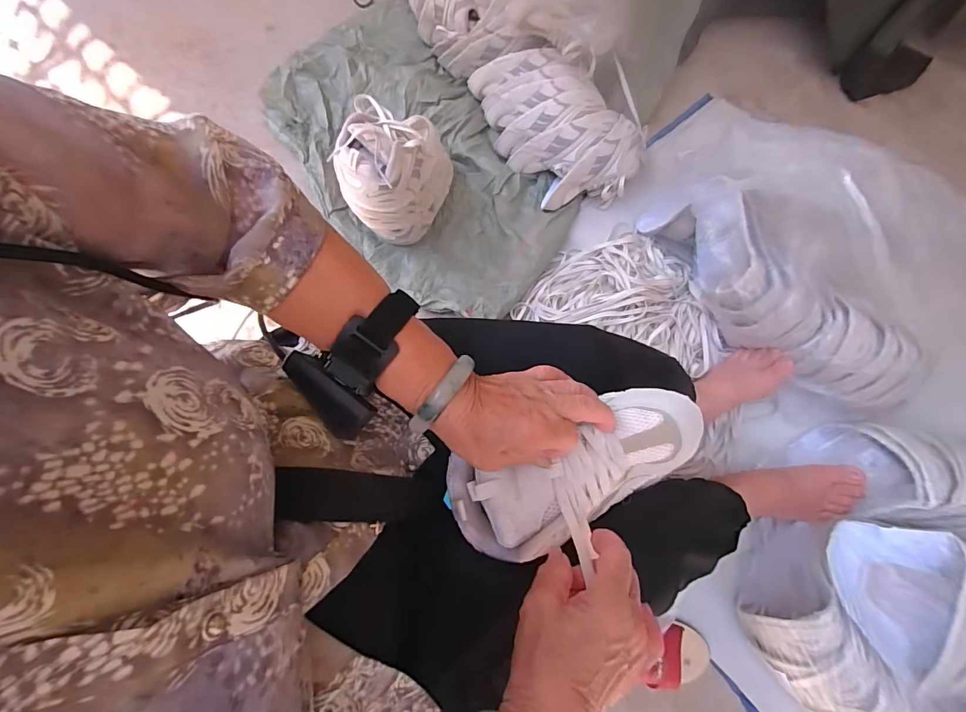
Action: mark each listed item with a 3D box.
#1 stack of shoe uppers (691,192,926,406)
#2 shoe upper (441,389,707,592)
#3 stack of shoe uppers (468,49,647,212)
[{"bbox_3d":[0.466,-0.065,0.670,0.410,0.178,0.123,39,77,-1],"label":"stack of shoe uppers"},{"bbox_3d":[0.081,0.099,0.359,0.210,0.060,0.099,-26,74,-6],"label":"shoe upper"},{"bbox_3d":[0.127,-0.444,0.835,0.194,0.124,0.361,-39,76,-10],"label":"stack of shoe uppers"}]

